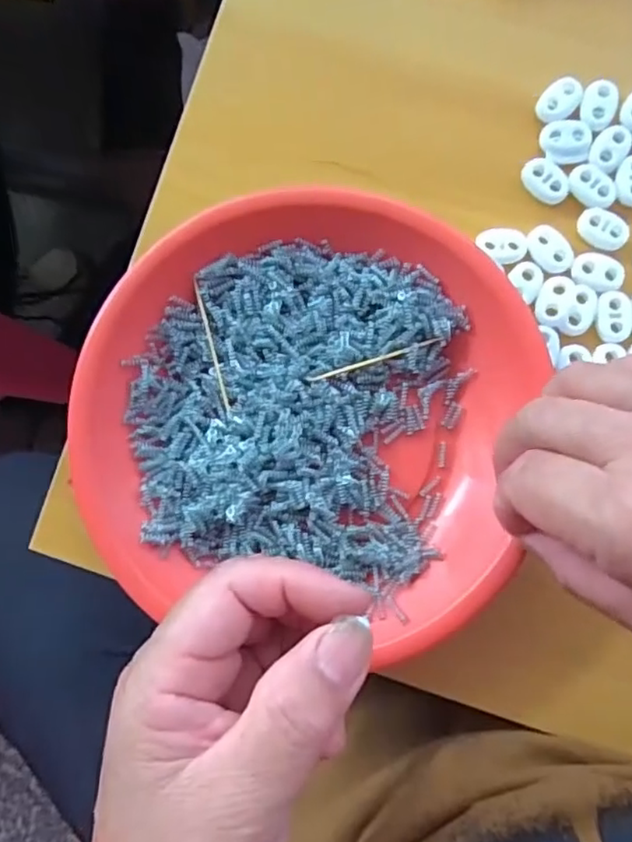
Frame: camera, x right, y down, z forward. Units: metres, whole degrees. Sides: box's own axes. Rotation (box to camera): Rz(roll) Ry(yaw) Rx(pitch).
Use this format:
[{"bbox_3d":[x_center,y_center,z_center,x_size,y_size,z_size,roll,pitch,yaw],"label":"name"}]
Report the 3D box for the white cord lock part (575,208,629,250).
[{"bbox_3d":[0.126,-0.085,0.269,0.022,0.004,0.015,38,87,6],"label":"white cord lock part"}]

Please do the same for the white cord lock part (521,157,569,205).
[{"bbox_3d":[0.103,-0.108,0.274,0.015,0.004,0.022,-43,84,-2],"label":"white cord lock part"}]

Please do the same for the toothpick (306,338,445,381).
[{"bbox_3d":[0.025,-0.026,0.263,0.060,0.004,0.004,-17,84,1],"label":"toothpick"}]

